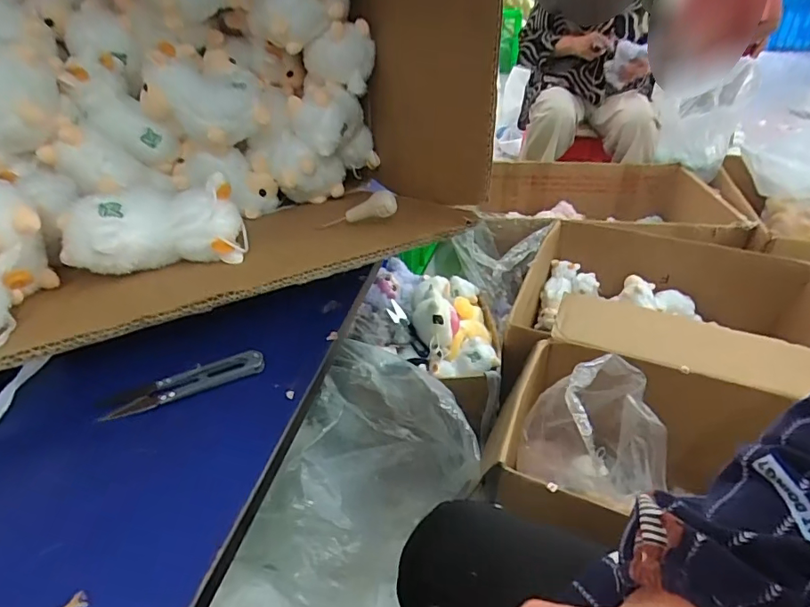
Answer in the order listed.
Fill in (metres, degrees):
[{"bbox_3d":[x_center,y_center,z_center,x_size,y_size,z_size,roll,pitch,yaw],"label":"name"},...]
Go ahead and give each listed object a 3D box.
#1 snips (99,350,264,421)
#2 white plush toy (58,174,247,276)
[{"bbox_3d":[-0.146,0.053,0.337,0.101,0.011,0.022,-14,35,-23],"label":"snips"},{"bbox_3d":[-0.190,-0.058,0.385,0.128,0.053,0.056,-13,35,-22],"label":"white plush toy"}]

